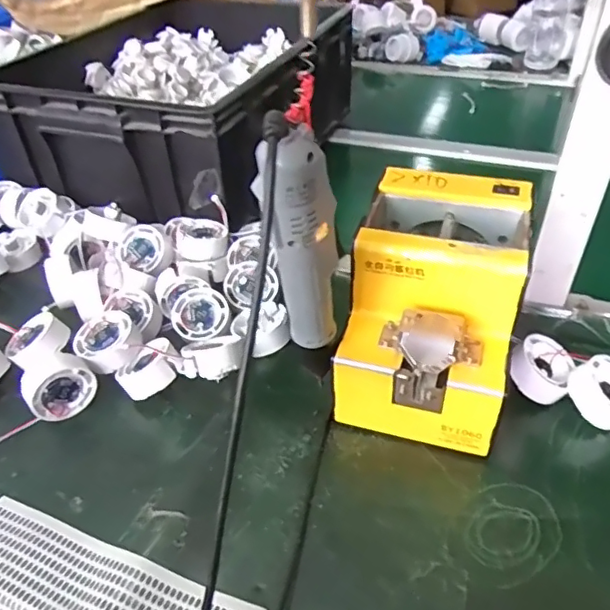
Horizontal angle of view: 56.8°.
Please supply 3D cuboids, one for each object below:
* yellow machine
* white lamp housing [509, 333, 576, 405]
[{"bbox_3d":[0.105,0.004,0.461,0.123,0.147,0.186,11,42,17],"label":"yellow machine"},{"bbox_3d":[0.202,0.053,0.482,0.055,0.027,0.055,40,57,2],"label":"white lamp housing"}]

